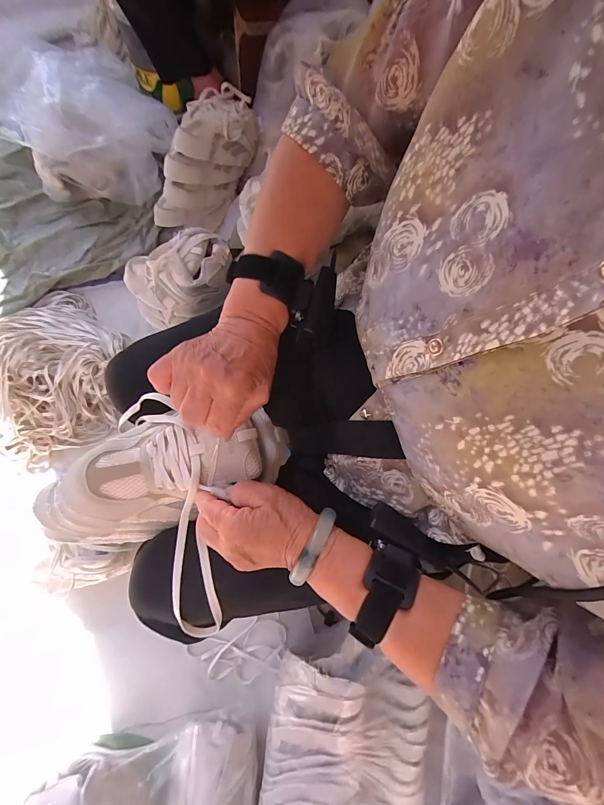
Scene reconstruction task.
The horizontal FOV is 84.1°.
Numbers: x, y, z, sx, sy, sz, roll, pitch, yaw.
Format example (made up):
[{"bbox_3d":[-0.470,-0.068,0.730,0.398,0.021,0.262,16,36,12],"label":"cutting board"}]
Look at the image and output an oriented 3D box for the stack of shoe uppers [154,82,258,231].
[{"bbox_3d":[-0.217,-0.540,0.745,0.119,0.165,0.327,32,96,6],"label":"stack of shoe uppers"}]

